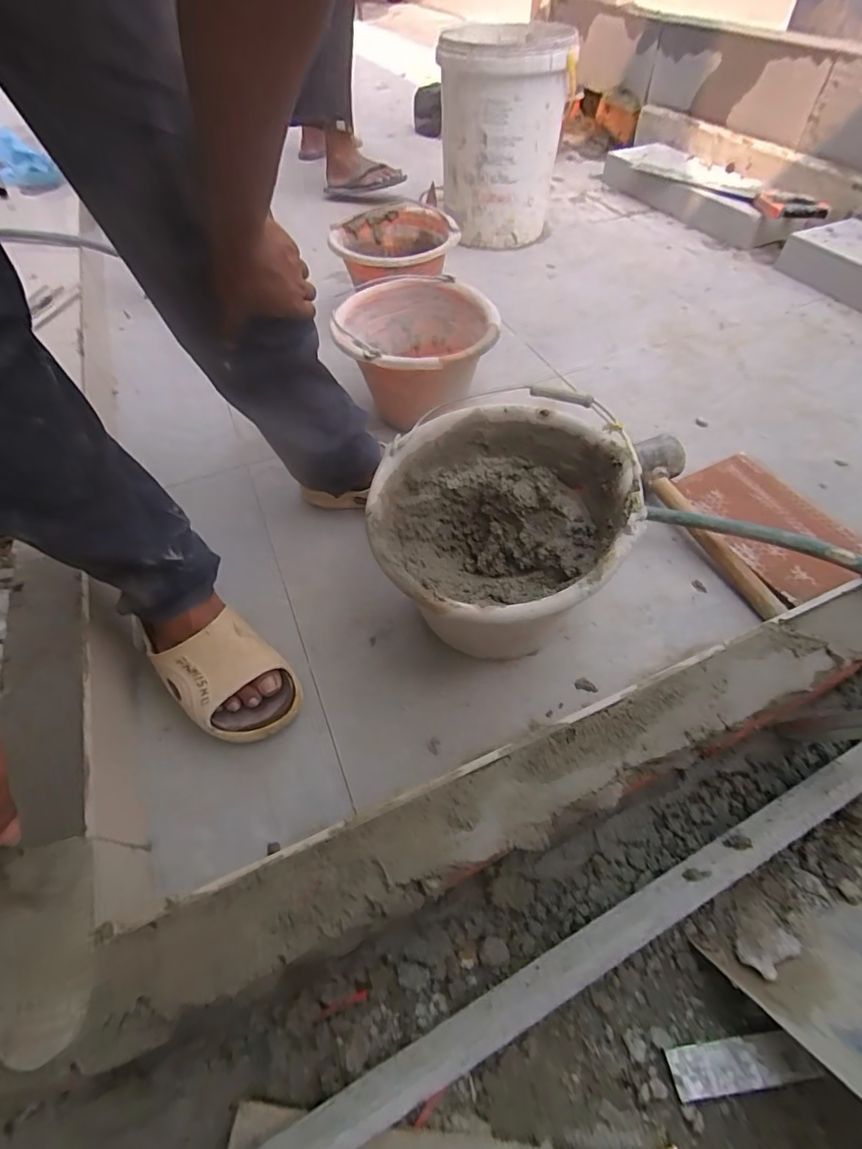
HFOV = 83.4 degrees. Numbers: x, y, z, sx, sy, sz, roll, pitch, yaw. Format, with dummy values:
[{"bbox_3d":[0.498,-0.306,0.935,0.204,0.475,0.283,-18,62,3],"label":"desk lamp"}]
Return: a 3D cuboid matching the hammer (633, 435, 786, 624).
[{"bbox_3d":[0.358,-0.069,0.656,0.090,0.063,0.298,-12,55,-6],"label":"hammer"}]

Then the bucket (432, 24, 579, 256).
[{"bbox_3d":[0.173,-1.065,1.196,0.287,0.363,0.292,2,55,5],"label":"bucket"}]

